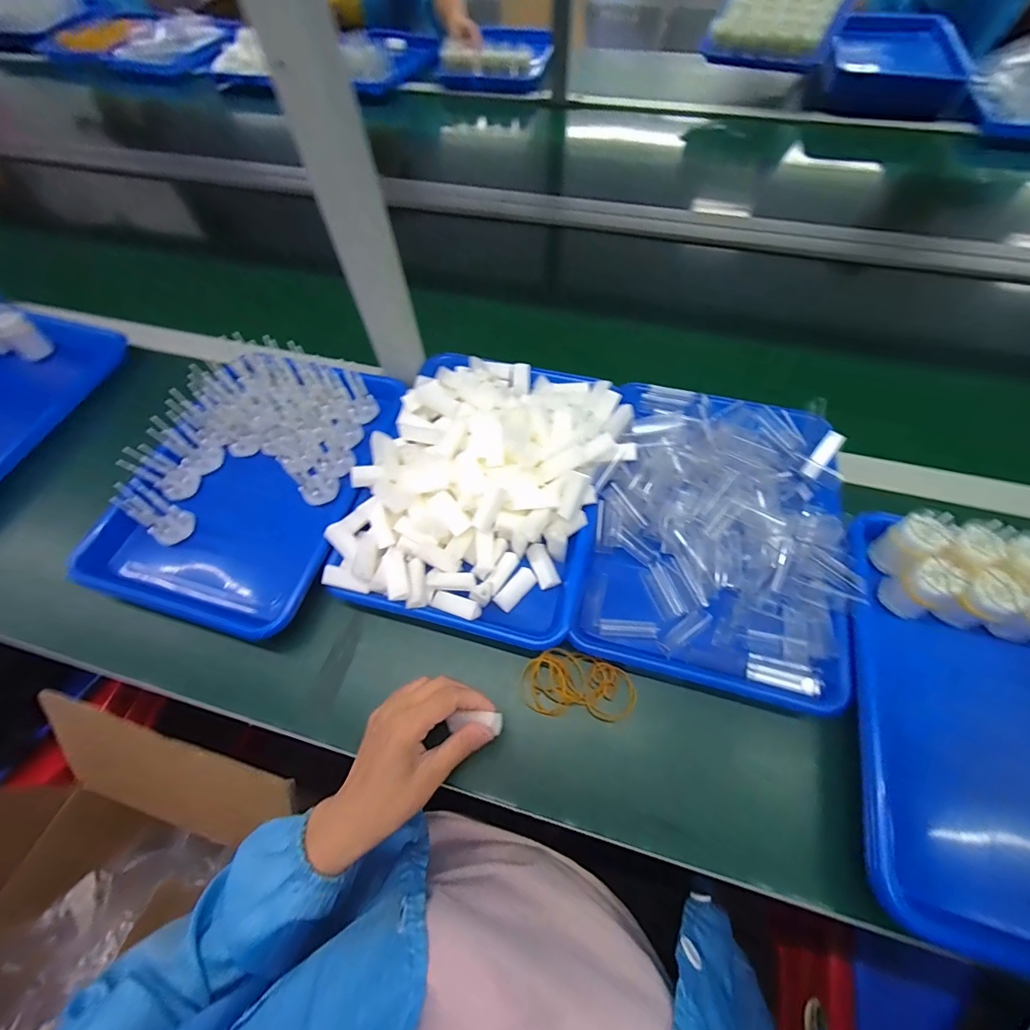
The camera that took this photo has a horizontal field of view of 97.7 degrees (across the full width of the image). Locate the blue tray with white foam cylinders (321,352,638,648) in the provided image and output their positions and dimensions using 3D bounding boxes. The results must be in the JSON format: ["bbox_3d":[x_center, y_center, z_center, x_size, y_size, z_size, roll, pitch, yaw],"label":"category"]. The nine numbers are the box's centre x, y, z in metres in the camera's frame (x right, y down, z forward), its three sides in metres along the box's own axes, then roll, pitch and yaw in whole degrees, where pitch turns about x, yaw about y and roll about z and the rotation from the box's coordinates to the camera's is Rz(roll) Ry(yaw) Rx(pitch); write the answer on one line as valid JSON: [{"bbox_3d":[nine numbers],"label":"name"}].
[{"bbox_3d":[-0.027,-0.044,0.473,0.259,0.068,0.320,13,62,9],"label":"blue tray with white foam cylinders"}]

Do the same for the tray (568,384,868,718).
[{"bbox_3d":[0.203,0.005,0.448,0.239,0.050,0.316,13,62,9],"label":"tray"}]

